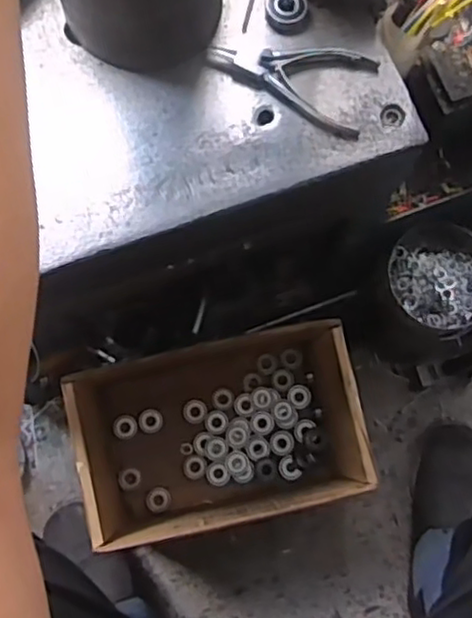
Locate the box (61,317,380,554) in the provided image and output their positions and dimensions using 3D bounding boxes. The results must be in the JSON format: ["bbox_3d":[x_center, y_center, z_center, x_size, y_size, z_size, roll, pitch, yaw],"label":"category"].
[{"bbox_3d":[-0.018,0.152,0.790,0.302,0.191,0.191,-12,76,-5],"label":"box"}]

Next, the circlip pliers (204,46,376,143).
[{"bbox_3d":[0.047,-0.194,0.535,0.134,0.011,0.070,25,76,5],"label":"circlip pliers"}]

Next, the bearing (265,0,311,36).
[{"bbox_3d":[0.043,-0.250,0.549,0.036,0.010,0.043,-1,75,-2],"label":"bearing"}]

